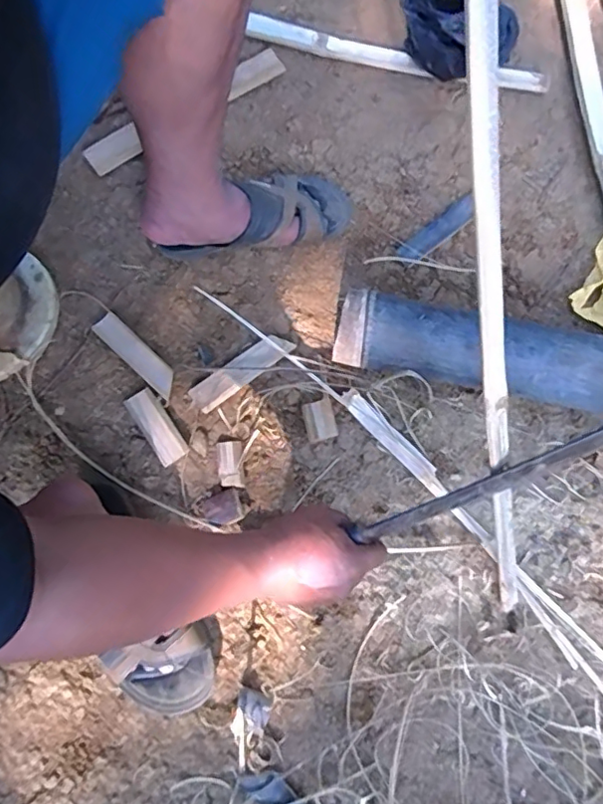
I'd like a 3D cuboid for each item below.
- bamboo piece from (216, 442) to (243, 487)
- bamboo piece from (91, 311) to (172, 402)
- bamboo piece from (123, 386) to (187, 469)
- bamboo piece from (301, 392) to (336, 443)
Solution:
[{"bbox_3d":[-0.089,0.077,0.687,0.029,0.012,0.057,-4,75,-3],"label":"bamboo piece"},{"bbox_3d":[-0.212,-0.060,0.718,0.133,0.017,0.034,43,78,9],"label":"bamboo piece"},{"bbox_3d":[-0.182,0.031,0.698,0.038,0.008,0.100,-35,78,-10],"label":"bamboo piece"},{"bbox_3d":[0.023,0.022,0.703,0.036,0.011,0.051,-15,76,-6],"label":"bamboo piece"}]

